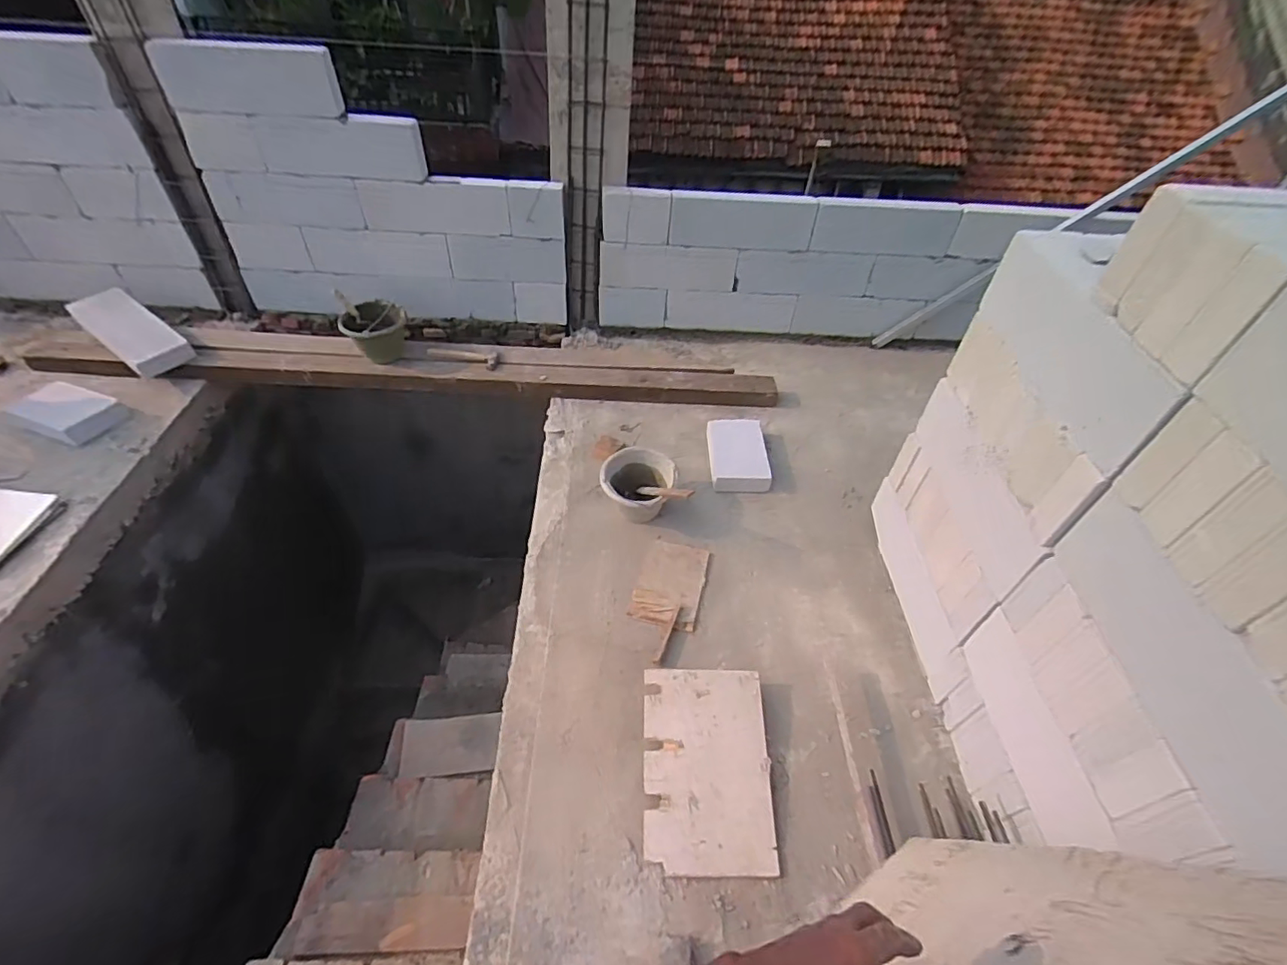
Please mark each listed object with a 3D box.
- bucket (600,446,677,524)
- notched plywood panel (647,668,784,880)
[{"bbox_3d":[-0.024,0.030,1.994,0.244,0.202,0.259,3,47,-3],"label":"bucket"},{"bbox_3d":[0.156,0.688,1.412,0.302,0.022,0.454,1,54,-1],"label":"notched plywood panel"}]

